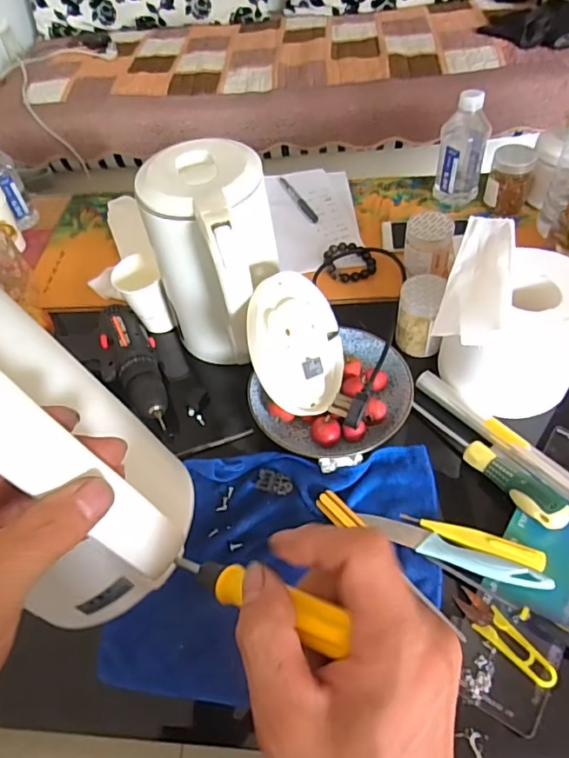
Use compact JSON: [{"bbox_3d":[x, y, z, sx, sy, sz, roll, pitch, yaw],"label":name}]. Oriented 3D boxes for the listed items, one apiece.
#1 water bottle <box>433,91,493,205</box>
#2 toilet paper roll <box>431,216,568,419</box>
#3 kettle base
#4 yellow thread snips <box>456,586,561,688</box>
[{"bbox_3d":[0.265,-0.339,0.771,0.068,0.157,0.058,9,53,13],"label":"water bottle"},{"bbox_3d":[0.252,-0.064,0.570,0.146,0.130,0.182,16,55,18],"label":"toilet paper roll"},{"bbox_3d":[0.016,-0.037,0.546,0.017,0.146,0.141,-13,12,40],"label":"kettle base"},{"bbox_3d":[0.187,0.217,0.442,0.026,0.009,0.093,-35,57,-20],"label":"yellow thread snips"}]

